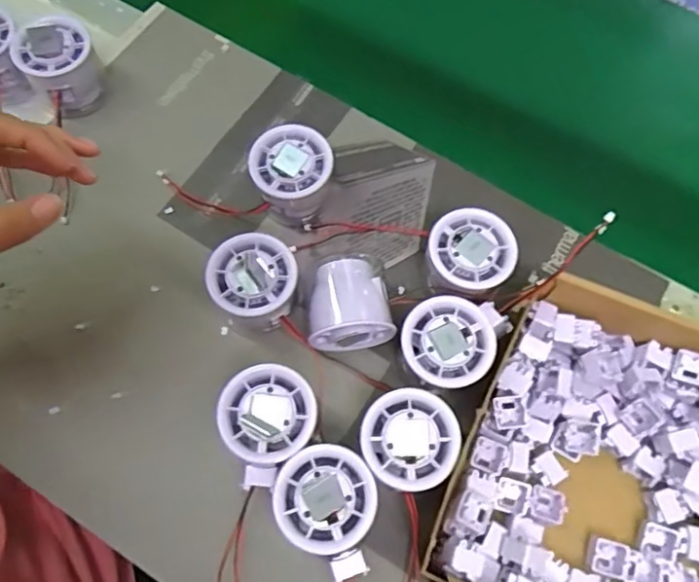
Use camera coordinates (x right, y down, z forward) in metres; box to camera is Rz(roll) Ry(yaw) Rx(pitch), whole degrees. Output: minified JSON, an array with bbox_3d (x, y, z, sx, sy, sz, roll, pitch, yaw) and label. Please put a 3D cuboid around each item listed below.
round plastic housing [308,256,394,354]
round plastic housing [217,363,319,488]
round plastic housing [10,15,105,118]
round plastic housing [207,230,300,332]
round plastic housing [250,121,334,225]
[{"bbox_3d":[-0.002,0.012,0.405,0.054,0.059,0.052,-10,68,-6],"label":"round plastic housing"},{"bbox_3d":[-0.050,0.084,0.374,0.057,0.058,0.062,-27,71,-13],"label":"round plastic housing"},{"bbox_3d":[-0.230,-0.180,0.468,0.057,0.064,0.062,-29,72,-13],"label":"round plastic housing"},{"bbox_3d":[-0.066,-0.001,0.411,0.057,0.059,0.060,1,68,-2],"label":"round plastic housing"},{"bbox_3d":[-0.042,-0.086,0.439,0.056,0.056,0.054,1,68,-2],"label":"round plastic housing"}]

